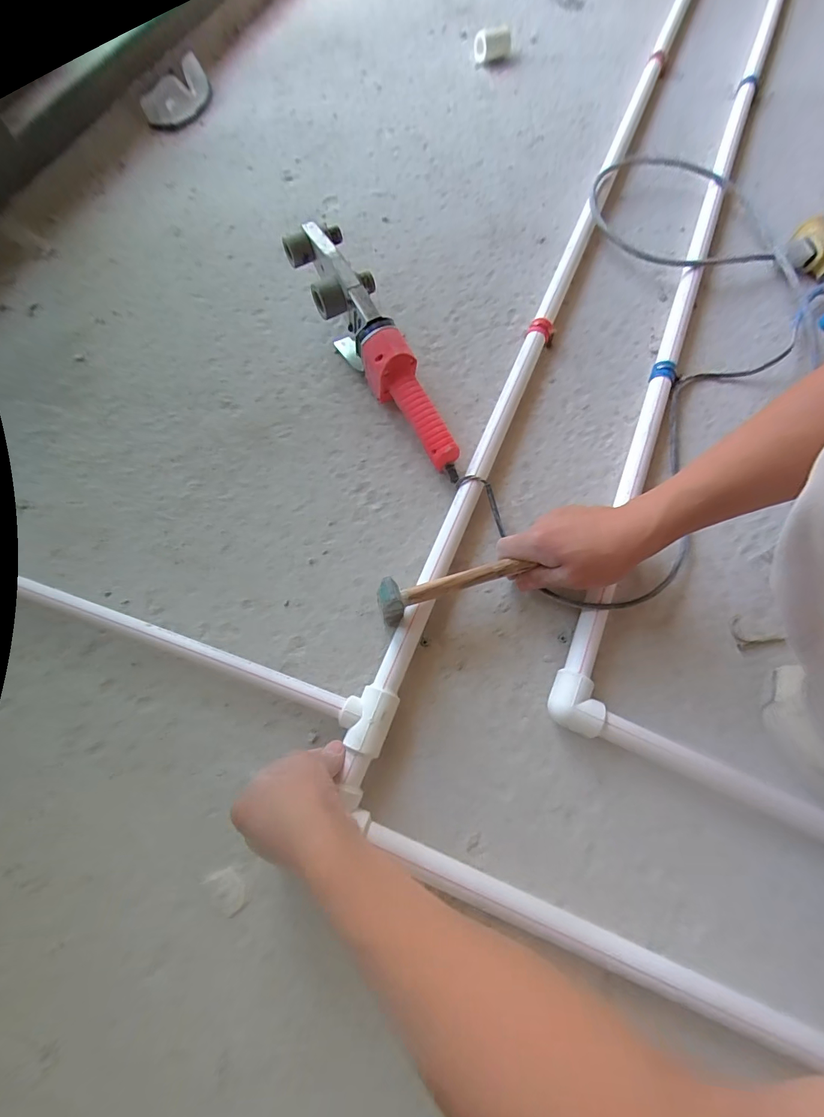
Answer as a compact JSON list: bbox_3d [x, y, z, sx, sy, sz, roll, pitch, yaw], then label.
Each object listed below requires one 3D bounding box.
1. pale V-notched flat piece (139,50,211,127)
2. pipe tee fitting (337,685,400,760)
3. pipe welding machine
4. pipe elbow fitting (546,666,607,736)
[{"bbox_3d":[-0.391,-0.769,0.720,0.119,0.019,0.060,-34,118,6],"label":"pale V-notched flat piece"},{"bbox_3d":[-0.043,0.152,0.415,0.048,0.042,0.058,19,72,6],"label":"pipe tee fitting"},{"bbox_3d":[-0.045,-0.246,0.521,0.078,0.100,0.343,-25,73,-9],"label":"pipe welding machine"},{"bbox_3d":[0.160,0.140,0.421,0.050,0.035,0.051,24,73,8],"label":"pipe elbow fitting"}]

